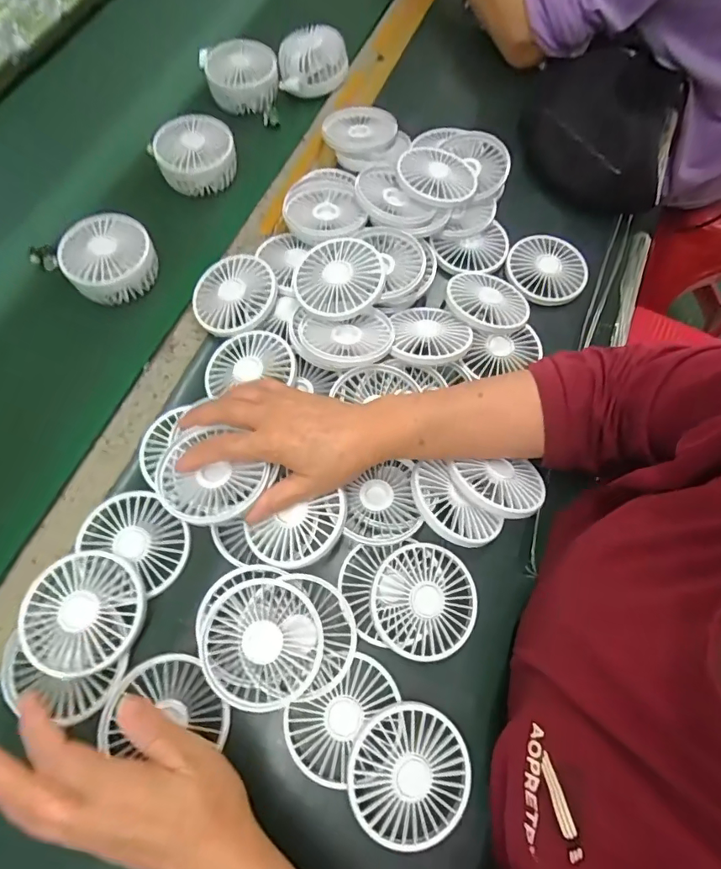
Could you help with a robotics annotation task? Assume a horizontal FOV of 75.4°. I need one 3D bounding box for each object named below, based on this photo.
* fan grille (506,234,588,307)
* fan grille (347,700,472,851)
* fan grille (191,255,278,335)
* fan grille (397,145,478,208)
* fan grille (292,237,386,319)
[{"bbox_3d":[0.204,-0.185,0.516,0.083,0.011,0.087,5,67,1],"label":"fan grille"},{"bbox_3d":[0.036,0.241,0.330,0.085,0.009,0.085,0,67,-1],"label":"fan grille"},{"bbox_3d":[-0.127,-0.142,0.465,0.086,0.016,0.084,41,72,15],"label":"fan grille"},{"bbox_3d":[0.081,-0.277,0.497,0.084,0.011,0.084,0,67,-1],"label":"fan grille"},{"bbox_3d":[-0.019,-0.150,0.451,0.085,0.019,0.086,-3,73,9],"label":"fan grille"}]

